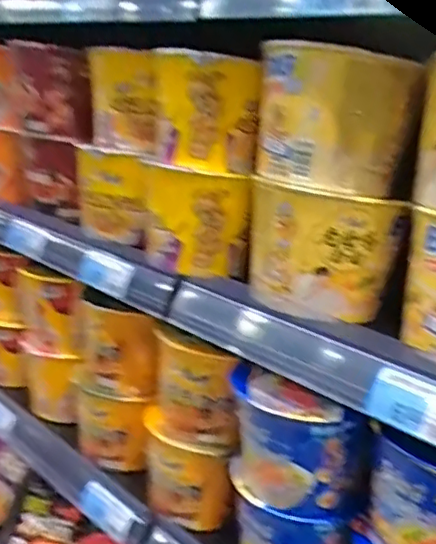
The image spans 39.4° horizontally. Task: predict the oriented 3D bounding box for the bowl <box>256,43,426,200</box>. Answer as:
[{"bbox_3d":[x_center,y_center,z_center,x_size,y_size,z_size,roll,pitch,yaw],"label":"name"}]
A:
[{"bbox_3d":[0.095,-0.123,0.498,0.092,0.105,0.090,-1,17,-31],"label":"bowl"}]

